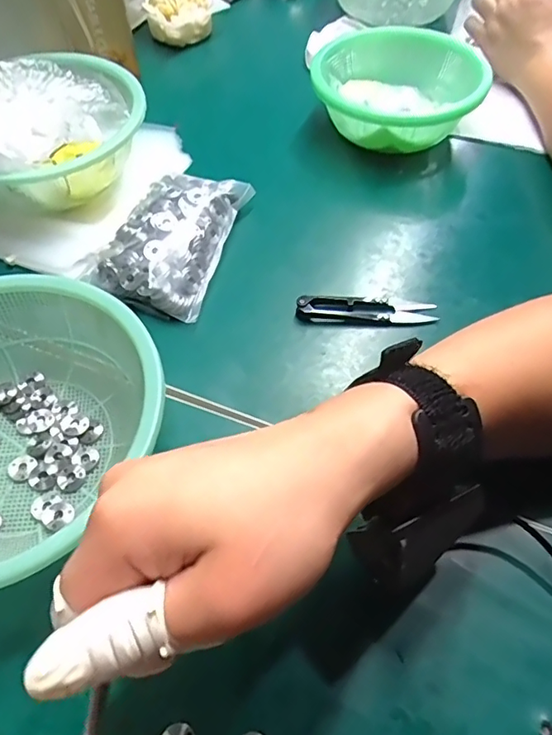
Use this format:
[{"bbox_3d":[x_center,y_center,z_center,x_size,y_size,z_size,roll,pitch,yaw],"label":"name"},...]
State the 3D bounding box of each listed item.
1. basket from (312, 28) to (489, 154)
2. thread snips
[{"bbox_3d":[0.120,-0.266,0.525,0.159,0.071,0.169,21,57,14],"label":"basket"},{"bbox_3d":[0.068,-0.044,0.400,0.103,0.014,0.026,0,55,2],"label":"thread snips"}]

